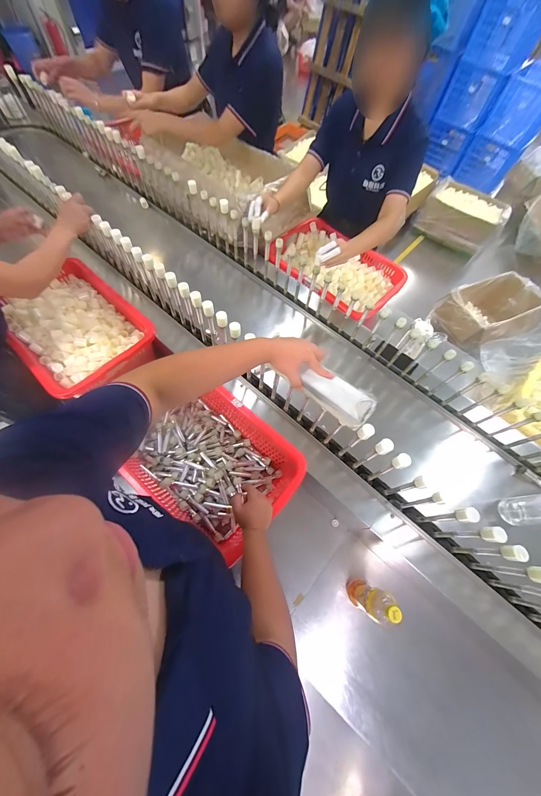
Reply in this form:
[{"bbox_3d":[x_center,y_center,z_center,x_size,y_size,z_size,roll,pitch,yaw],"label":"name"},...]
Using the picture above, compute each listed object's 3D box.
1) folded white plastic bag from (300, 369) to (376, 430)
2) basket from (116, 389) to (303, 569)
[{"bbox_3d":[0.134,-0.004,0.567,0.154,0.037,0.069,32,68,9],"label":"folded white plastic bag"},{"bbox_3d":[-0.167,0.176,0.791,0.455,0.151,0.316,38,69,13],"label":"basket"}]

